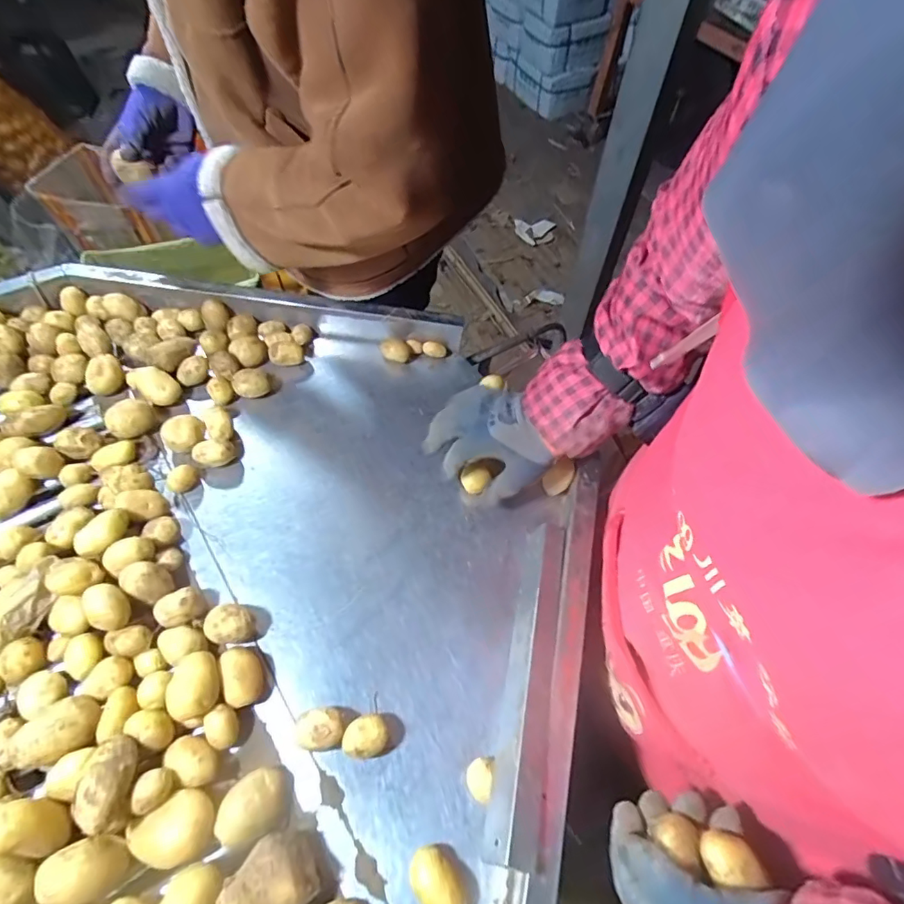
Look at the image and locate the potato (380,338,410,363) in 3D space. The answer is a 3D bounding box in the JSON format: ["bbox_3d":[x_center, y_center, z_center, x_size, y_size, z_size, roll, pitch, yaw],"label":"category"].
[{"bbox_3d":[-0.079,-0.143,0.730,0.037,0.031,0.029,39,65,20],"label":"potato"}]

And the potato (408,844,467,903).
[{"bbox_3d":[-0.011,0.341,0.410,0.051,0.033,0.033,39,66,20],"label":"potato"}]

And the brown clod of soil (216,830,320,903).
[{"bbox_3d":[-0.142,0.327,0.394,0.076,0.040,0.053,-5,55,-42],"label":"brown clod of soil"}]

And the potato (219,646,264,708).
[{"bbox_3d":[-0.192,0.207,0.479,0.032,0.038,0.052,-20,61,-13],"label":"potato"}]

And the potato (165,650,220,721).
[{"bbox_3d":[-0.226,0.206,0.456,0.040,0.027,0.052,-10,59,-7],"label":"potato"}]

